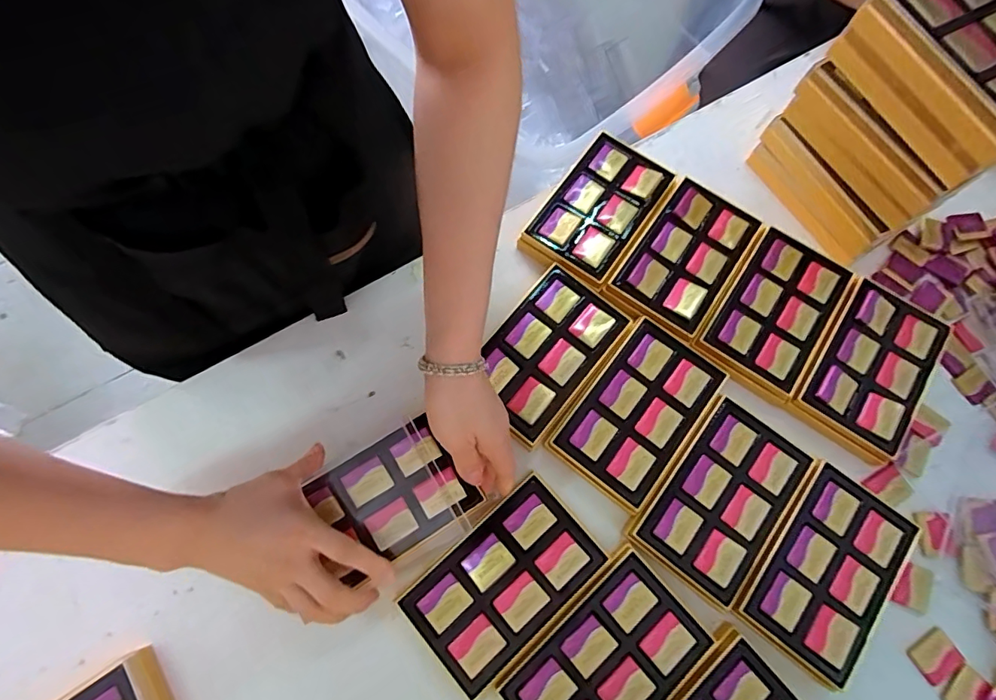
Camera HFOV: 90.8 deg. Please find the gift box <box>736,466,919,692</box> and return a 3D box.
[{"bbox_3d":[0.290,0.197,0.443,0.105,0.038,0.164,38,76,9],"label":"gift box"}]

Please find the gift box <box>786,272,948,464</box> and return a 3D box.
[{"bbox_3d":[0.372,0.018,0.498,0.105,0.034,0.167,34,75,8],"label":"gift box"}]

